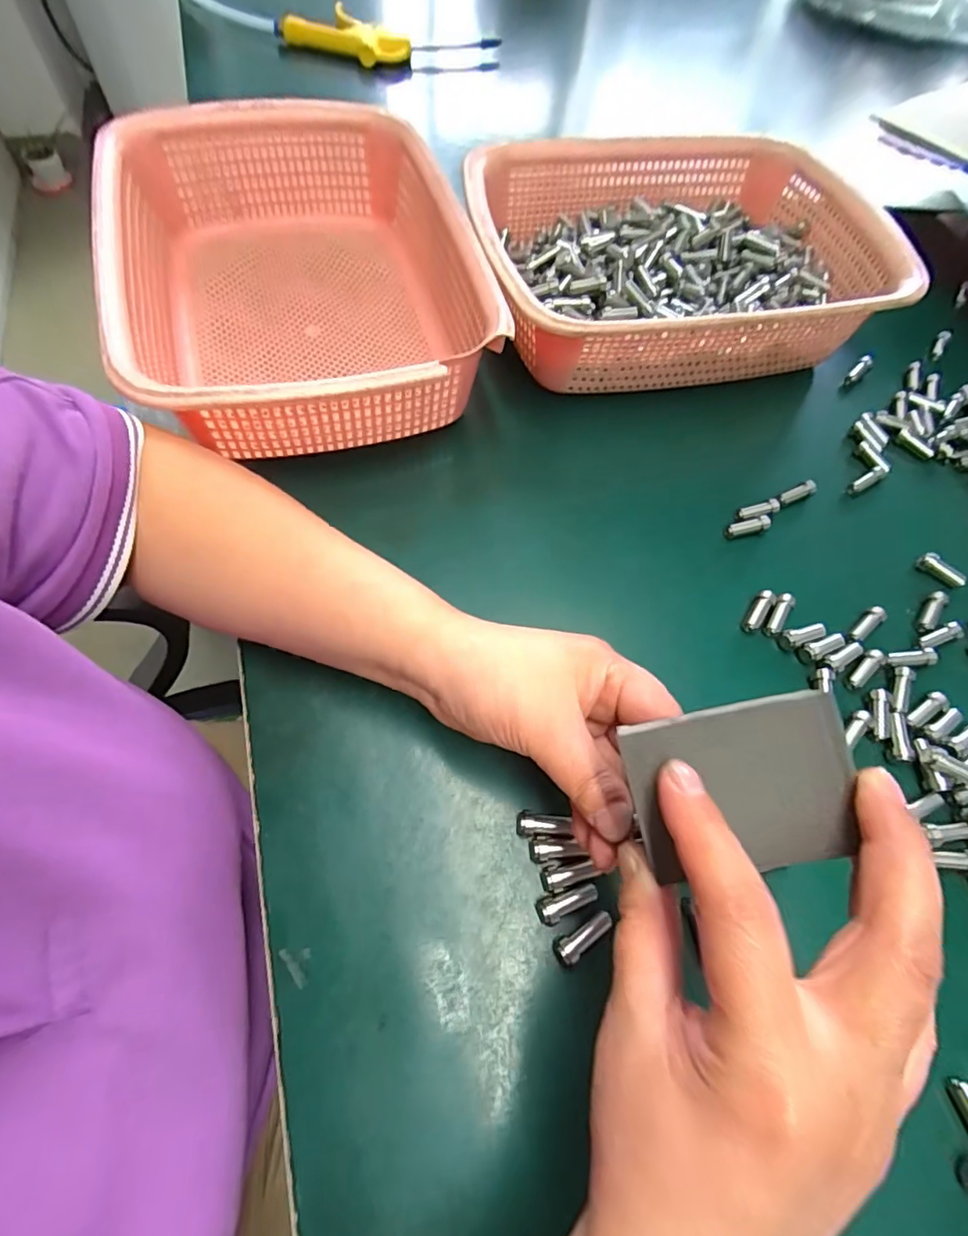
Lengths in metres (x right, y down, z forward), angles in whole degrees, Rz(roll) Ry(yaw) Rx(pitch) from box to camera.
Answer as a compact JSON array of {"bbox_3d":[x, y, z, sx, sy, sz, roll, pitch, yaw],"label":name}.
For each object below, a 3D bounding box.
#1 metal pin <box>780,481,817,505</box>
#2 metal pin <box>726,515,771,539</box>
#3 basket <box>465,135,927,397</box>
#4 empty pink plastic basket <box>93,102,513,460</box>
[{"bbox_3d":[0.205,-0.082,0.361,0.026,0.007,0.008,-22,67,-14],"label":"metal pin"},{"bbox_3d":[0.167,-0.057,0.349,0.029,0.007,0.008,-14,65,-10],"label":"metal pin"},{"bbox_3d":[0.137,-0.263,0.412,0.290,0.071,0.210,-10,65,-8],"label":"basket"},{"bbox_3d":[-0.121,-0.226,0.375,0.210,0.085,0.299,-15,65,-10],"label":"empty pink plastic basket"}]

